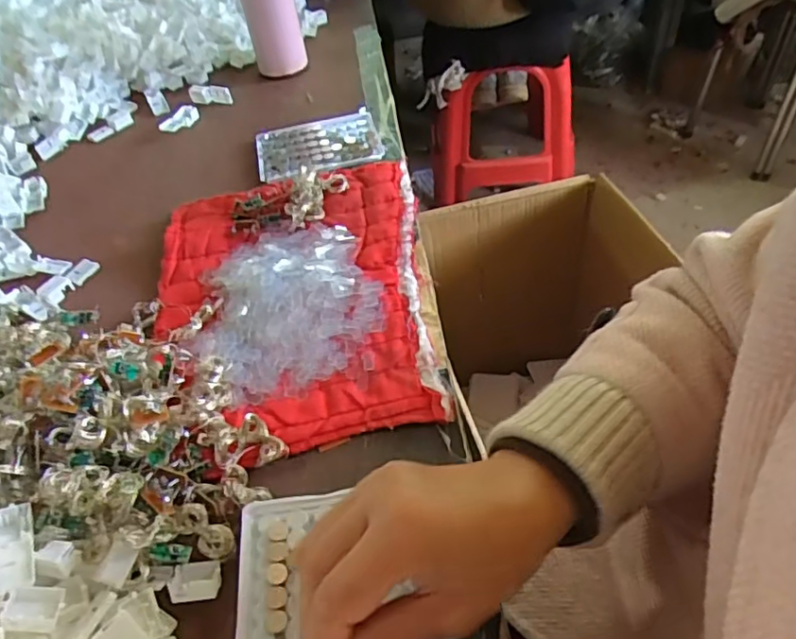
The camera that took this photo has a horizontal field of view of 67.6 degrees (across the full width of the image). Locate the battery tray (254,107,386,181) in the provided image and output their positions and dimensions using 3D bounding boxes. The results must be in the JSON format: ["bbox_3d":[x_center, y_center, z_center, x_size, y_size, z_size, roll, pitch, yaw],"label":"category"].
[{"bbox_3d":[-0.086,-0.189,0.642,0.131,0.016,0.104,-14,44,-7],"label":"battery tray"}]

